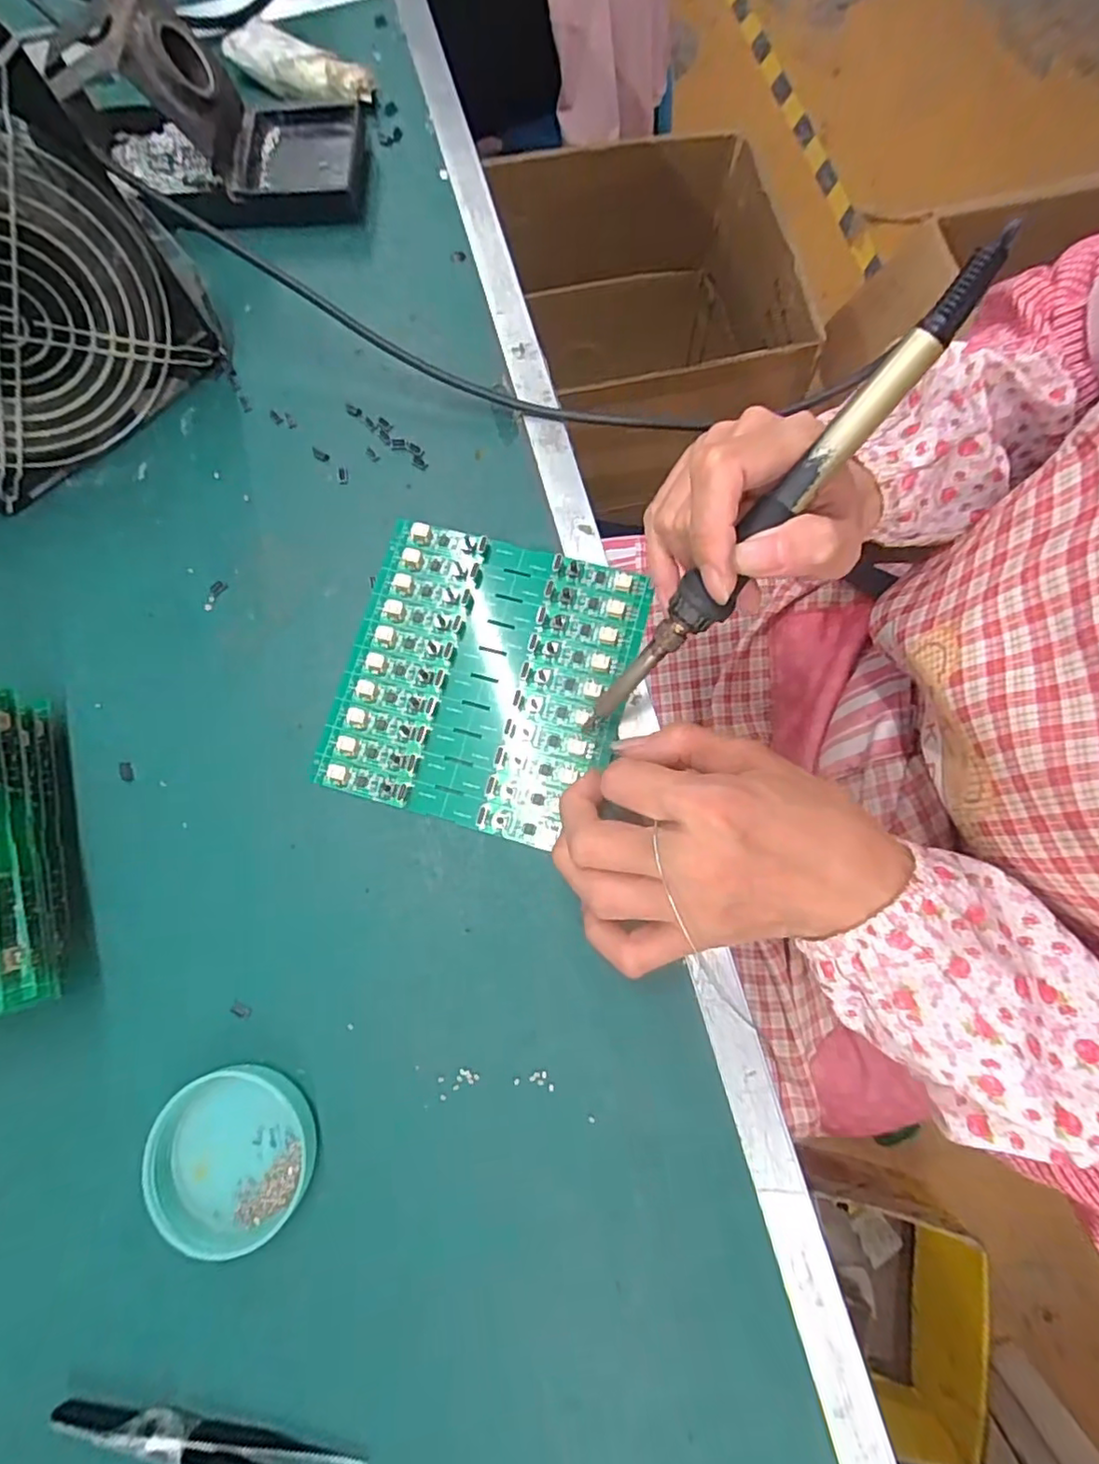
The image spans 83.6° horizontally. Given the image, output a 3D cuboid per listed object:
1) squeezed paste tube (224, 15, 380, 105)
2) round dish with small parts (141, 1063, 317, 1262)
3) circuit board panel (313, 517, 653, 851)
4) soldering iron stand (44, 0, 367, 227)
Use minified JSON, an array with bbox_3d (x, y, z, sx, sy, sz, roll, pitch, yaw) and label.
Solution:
[{"bbox_3d":[-0.156,-0.413,0.381,0.096,0.024,0.030,24,78,7],"label":"squeezed paste tube"},{"bbox_3d":[-0.129,0.172,0.250,0.062,0.017,0.063,0,77,1],"label":"round dish with small parts"},{"bbox_3d":[-0.032,-0.027,0.294,0.131,0.007,0.139,15,80,6],"label":"circuit board panel"},{"bbox_3d":[-0.197,-0.345,0.340,0.168,0.076,0.084,-2,76,1],"label":"soldering iron stand"}]

